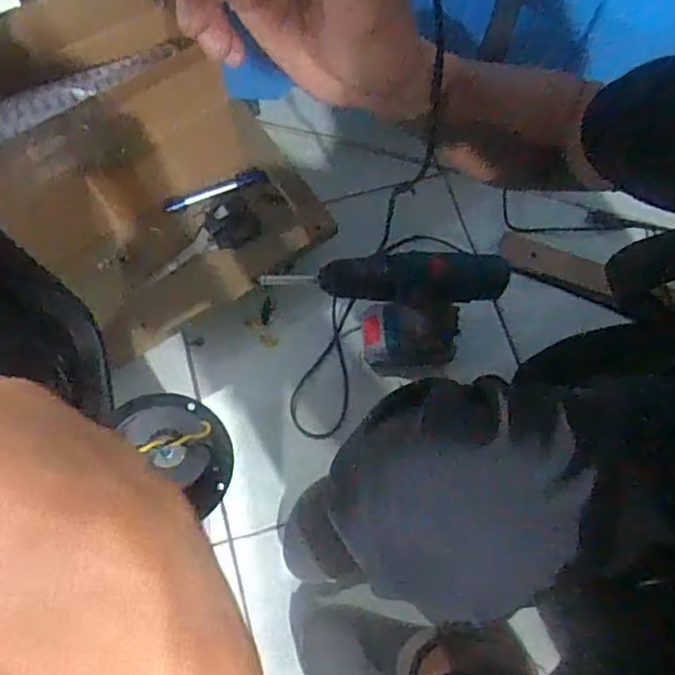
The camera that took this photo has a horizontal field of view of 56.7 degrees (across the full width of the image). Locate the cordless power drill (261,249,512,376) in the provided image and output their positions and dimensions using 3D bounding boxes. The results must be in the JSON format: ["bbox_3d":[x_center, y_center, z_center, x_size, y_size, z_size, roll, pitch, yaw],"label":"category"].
[{"bbox_3d":[0.048,-0.025,0.725,0.242,0.225,0.071,5,71,1],"label":"cordless power drill"}]

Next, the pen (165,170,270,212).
[{"bbox_3d":[-0.151,-0.183,0.777,0.130,0.012,0.017,-22,73,-8],"label":"pen"}]

